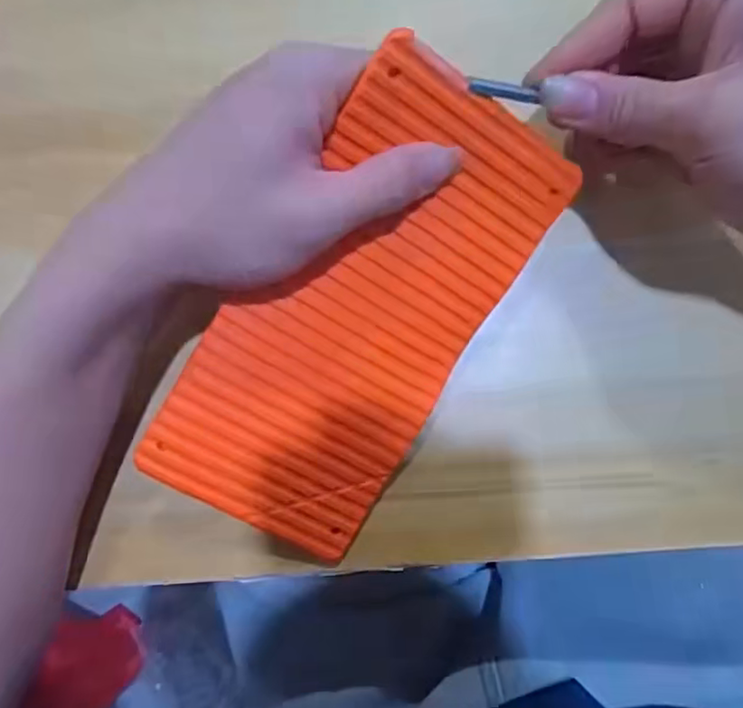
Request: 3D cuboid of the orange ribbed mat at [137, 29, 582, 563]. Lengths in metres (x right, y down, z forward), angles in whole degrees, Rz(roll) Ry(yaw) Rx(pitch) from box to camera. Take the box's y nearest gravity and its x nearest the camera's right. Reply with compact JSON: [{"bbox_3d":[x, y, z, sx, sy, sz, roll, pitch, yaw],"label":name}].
[{"bbox_3d":[-0.004,-0.012,0.240,0.095,0.016,0.191,30,99,-18],"label":"orange ribbed mat"}]

